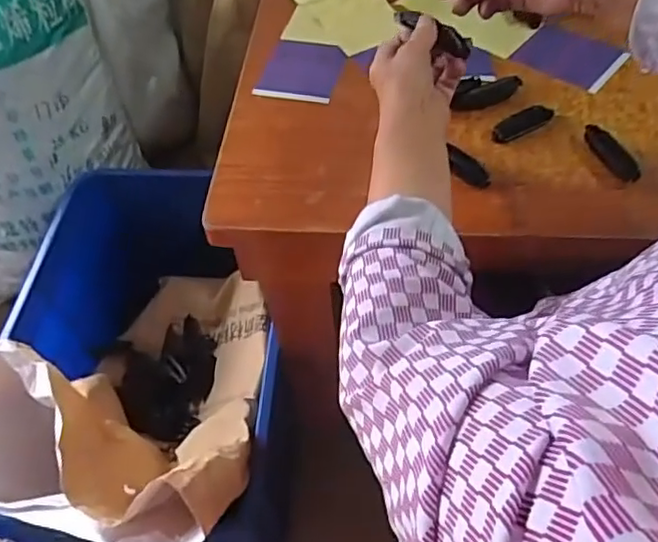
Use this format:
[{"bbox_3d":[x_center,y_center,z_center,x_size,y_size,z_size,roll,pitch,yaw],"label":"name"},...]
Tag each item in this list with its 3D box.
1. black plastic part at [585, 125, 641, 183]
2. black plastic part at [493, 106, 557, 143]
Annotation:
[{"bbox_3d":[0.285,-0.119,0.626,0.024,0.010,0.075,-19,55,-12],"label":"black plastic part"},{"bbox_3d":[0.211,-0.159,0.669,0.078,0.016,0.021,-29,58,-18],"label":"black plastic part"}]

